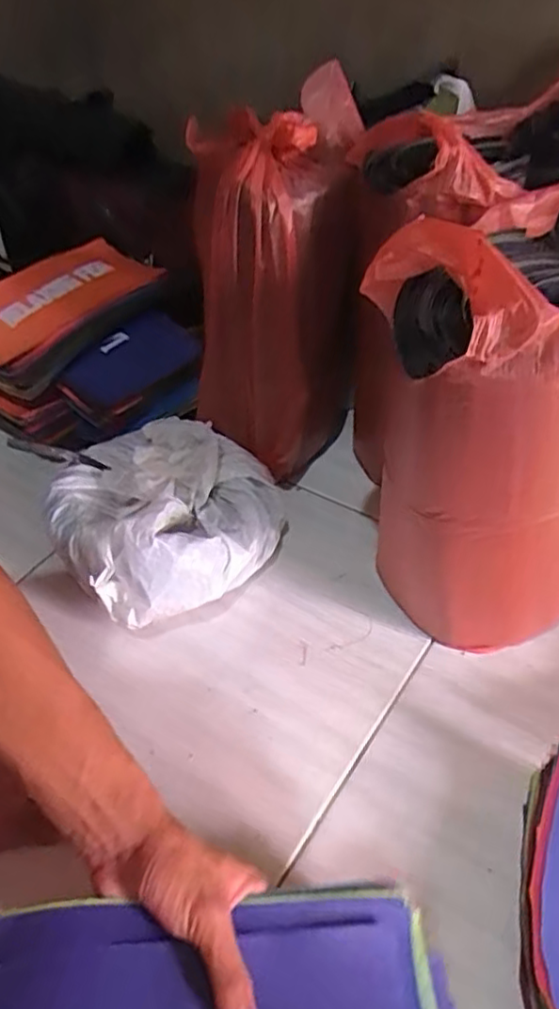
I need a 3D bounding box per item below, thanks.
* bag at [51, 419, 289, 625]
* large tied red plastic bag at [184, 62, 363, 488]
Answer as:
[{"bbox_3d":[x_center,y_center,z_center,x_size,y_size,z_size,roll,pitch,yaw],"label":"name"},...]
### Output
[{"bbox_3d":[-0.118,0.007,0.693,0.220,0.111,0.229,-34,52,-28],"label":"bag"},{"bbox_3d":[-0.005,-0.210,0.714,0.167,0.367,0.210,1,44,5],"label":"large tied red plastic bag"}]

